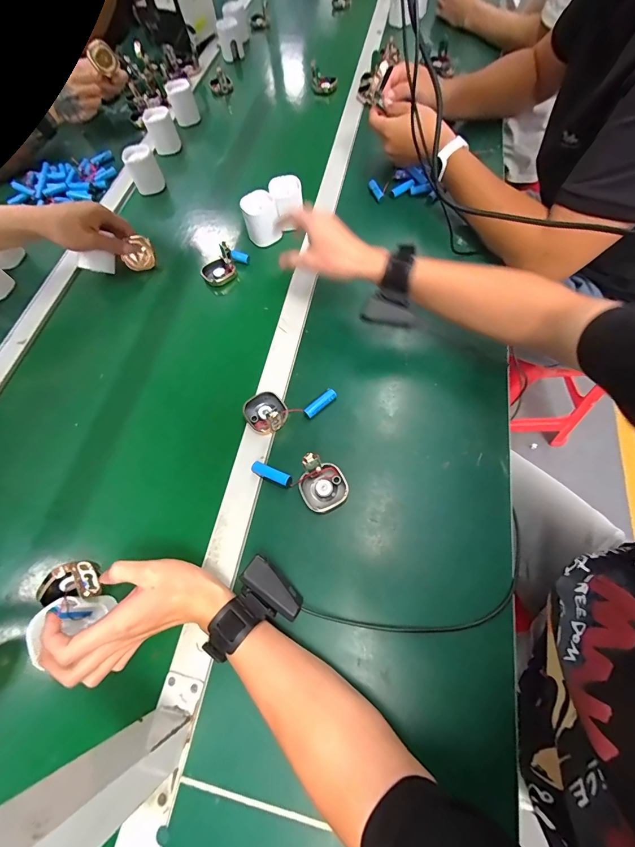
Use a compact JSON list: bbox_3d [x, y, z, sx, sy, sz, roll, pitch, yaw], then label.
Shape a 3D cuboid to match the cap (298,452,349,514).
[{"bbox_3d":[0.005,0.073,0.419,0.056,0.058,0.060,-2,62,4],"label":"cap"}]

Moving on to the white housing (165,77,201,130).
[{"bbox_3d":[-0.320,-0.762,0.828,0.062,0.072,0.059,-22,62,-7],"label":"white housing"}]

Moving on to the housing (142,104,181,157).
[{"bbox_3d":[-0.348,-0.655,0.779,0.059,0.072,0.064,-21,62,-6],"label":"housing"}]

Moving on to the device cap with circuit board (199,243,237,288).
[{"bbox_3d":[-0.170,-0.267,0.596,0.056,0.054,0.040,-28,63,-10],"label":"device cap with circuit board"}]

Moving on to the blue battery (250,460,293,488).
[{"bbox_3d":[-0.056,0.064,0.438,0.053,0.014,0.017,23,66,16],"label":"blue battery"}]

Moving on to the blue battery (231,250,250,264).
[{"bbox_3d":[-0.134,-0.290,0.608,0.035,0.015,0.014,4,60,-31],"label":"blue battery"}]

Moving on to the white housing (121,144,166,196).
[{"bbox_3d":[-0.358,-0.523,0.722,0.061,0.067,0.046,-25,63,-9],"label":"white housing"}]

